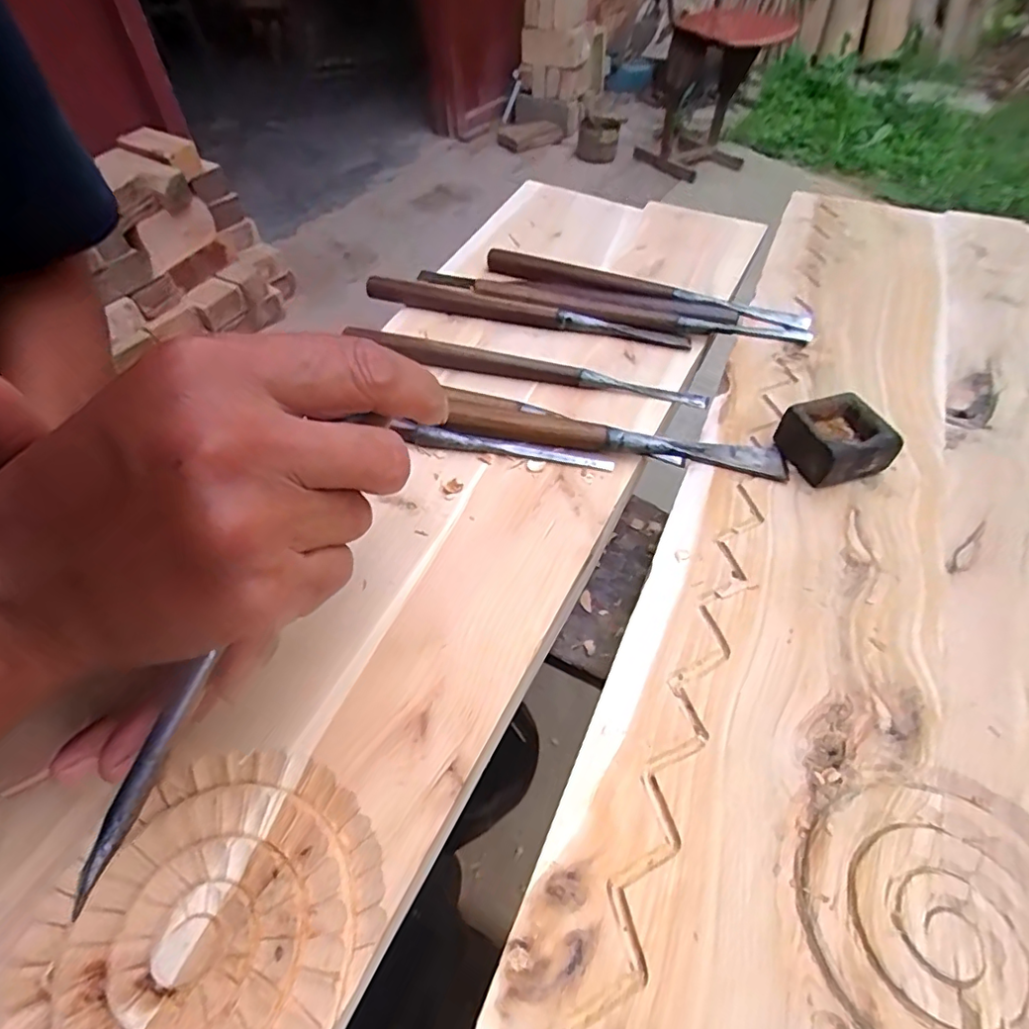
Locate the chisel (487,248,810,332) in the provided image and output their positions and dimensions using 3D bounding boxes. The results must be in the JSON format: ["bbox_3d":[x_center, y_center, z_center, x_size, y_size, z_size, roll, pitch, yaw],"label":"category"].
[{"bbox_3d":[0.097,-0.179,0.456,0.258,0.015,0.023,18,53,14],"label":"chisel"}]

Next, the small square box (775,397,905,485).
[{"bbox_3d":[0.186,-0.043,0.333,0.051,0.028,0.046,-13,52,-11],"label":"small square box"}]

